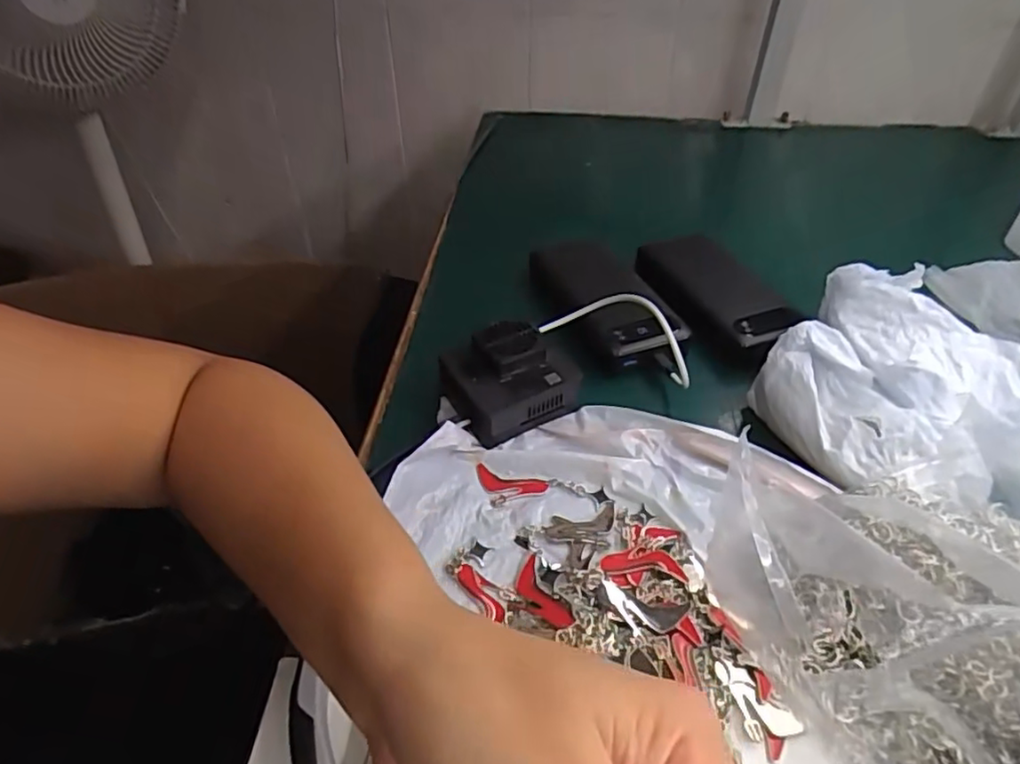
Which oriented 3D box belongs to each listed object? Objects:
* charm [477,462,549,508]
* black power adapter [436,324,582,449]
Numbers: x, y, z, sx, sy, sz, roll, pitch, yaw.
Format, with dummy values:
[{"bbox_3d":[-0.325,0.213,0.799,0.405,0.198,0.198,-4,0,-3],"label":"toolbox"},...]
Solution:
[{"bbox_3d":[-0.002,0.066,0.384,0.047,0.004,0.026,12,44,13],"label":"charm"},{"bbox_3d":[-0.001,-0.004,0.425,0.079,0.042,0.069,-21,46,-22],"label":"black power adapter"}]

